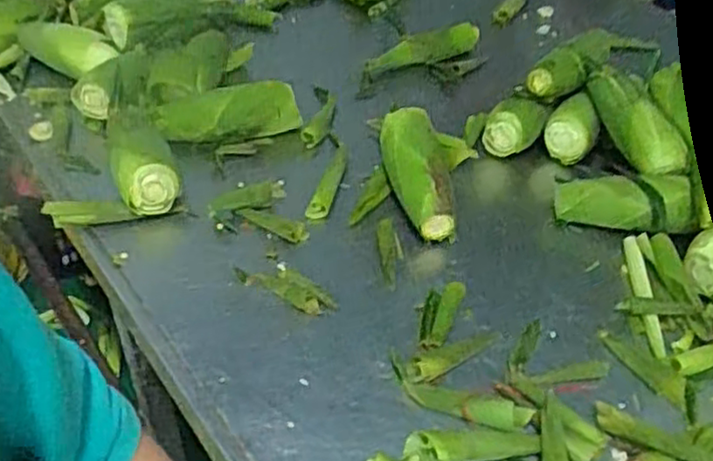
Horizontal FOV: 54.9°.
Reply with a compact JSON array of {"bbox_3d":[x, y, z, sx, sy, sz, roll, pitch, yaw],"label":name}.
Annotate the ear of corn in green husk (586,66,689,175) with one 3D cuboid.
[{"bbox_3d":[0.364,-0.145,0.905,0.054,0.054,0.176,-14,58,-17],"label":"ear of corn in green husk"}]

